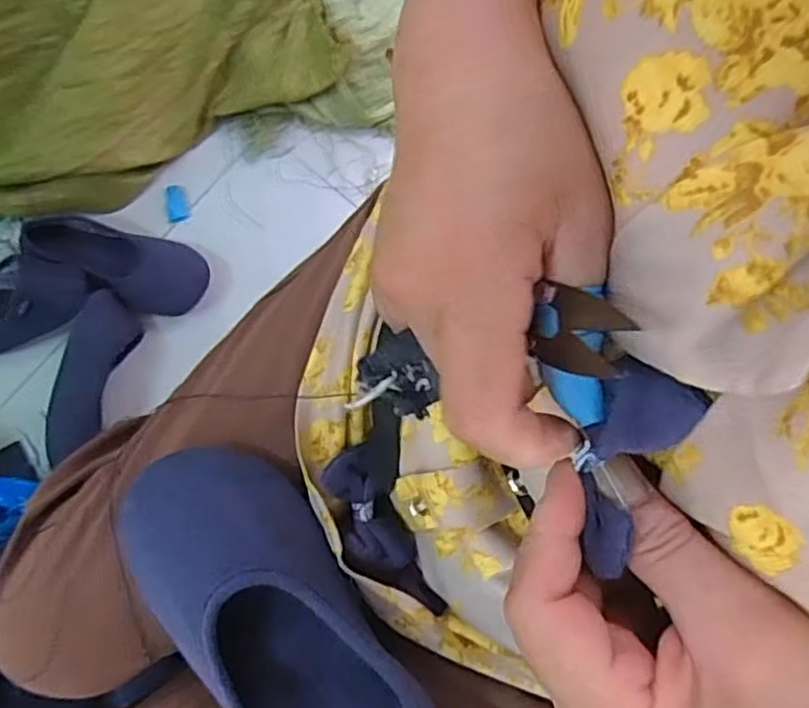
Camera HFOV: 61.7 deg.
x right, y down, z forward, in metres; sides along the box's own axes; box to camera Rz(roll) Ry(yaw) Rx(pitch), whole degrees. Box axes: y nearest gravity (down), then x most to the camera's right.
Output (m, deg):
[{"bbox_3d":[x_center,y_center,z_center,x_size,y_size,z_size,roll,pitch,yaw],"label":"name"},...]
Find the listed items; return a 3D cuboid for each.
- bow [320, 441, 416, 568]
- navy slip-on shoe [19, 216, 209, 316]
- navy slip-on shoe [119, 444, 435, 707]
[{"bbox_3d":[-0.017,0.085,0.374,0.035,0.020,0.068,-27,80,-3],"label":"bow"},{"bbox_3d":[-0.365,-0.126,0.867,0.232,0.082,0.101,25,81,5],"label":"navy slip-on shoe"},{"bbox_3d":[-0.055,0.152,0.325,0.093,0.073,0.251,-36,81,-5],"label":"navy slip-on shoe"}]

